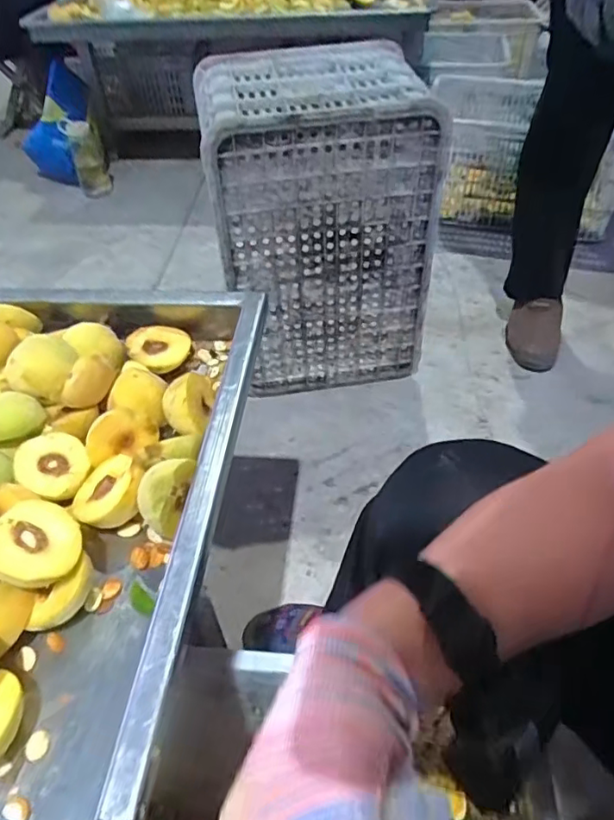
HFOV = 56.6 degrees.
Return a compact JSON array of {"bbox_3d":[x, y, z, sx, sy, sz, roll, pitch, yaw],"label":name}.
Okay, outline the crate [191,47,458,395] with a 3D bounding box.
[{"bbox_3d":[0.021,-0.319,1.058,0.351,0.526,0.298,-7,46,-4],"label":"crate"}]

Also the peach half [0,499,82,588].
[{"bbox_3d":[-0.184,0.093,0.382,0.056,0.029,0.056,50,44,12],"label":"peach half"}]

